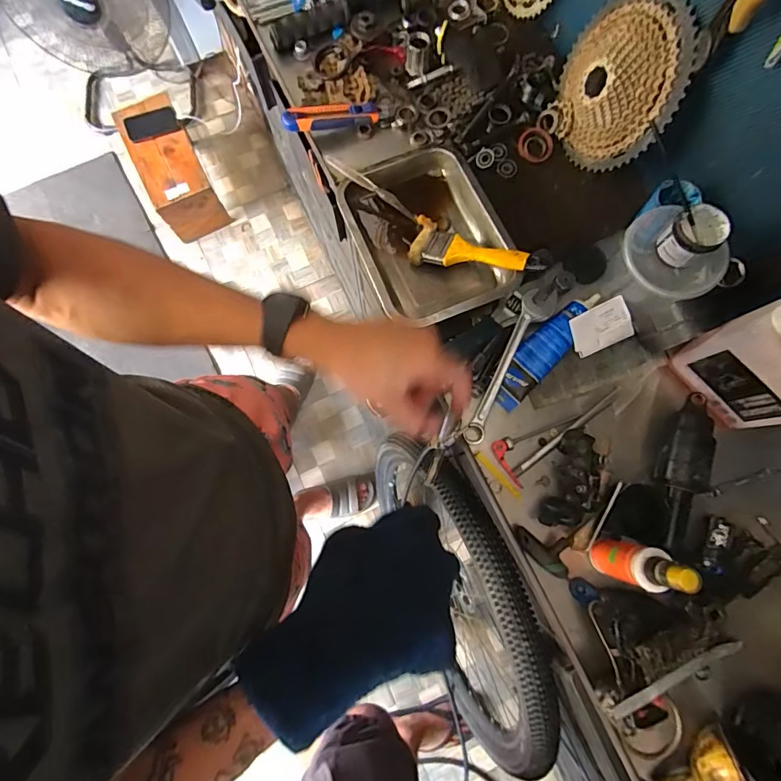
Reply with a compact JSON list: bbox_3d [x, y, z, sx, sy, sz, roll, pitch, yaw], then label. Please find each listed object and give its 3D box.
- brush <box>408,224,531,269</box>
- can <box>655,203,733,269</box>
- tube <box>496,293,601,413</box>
[{"bbox_3d":[0.104,-0.186,0.578,0.157,0.018,0.059,17,78,24],"label":"brush"},{"bbox_3d":[0.343,-0.174,0.494,0.056,0.048,0.052,0,79,0],"label":"can"},{"bbox_3d":[0.208,-0.057,0.585,0.051,0.029,0.190,42,81,8],"label":"tube"}]

